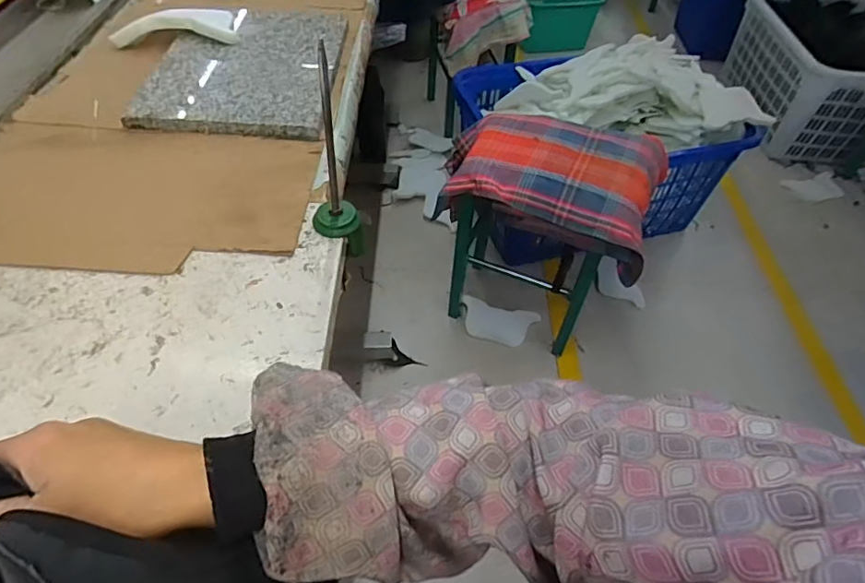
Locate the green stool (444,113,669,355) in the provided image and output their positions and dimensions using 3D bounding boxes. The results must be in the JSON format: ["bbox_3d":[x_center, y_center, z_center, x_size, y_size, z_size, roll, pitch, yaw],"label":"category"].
[{"bbox_3d":[0.257,-0.149,1.344,0.492,0.516,0.329,20,52,12],"label":"green stool"}]

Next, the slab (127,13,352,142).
[{"bbox_3d":[-0.317,-0.399,0.908,0.292,0.018,0.381,2,50,-2],"label":"slab"}]

